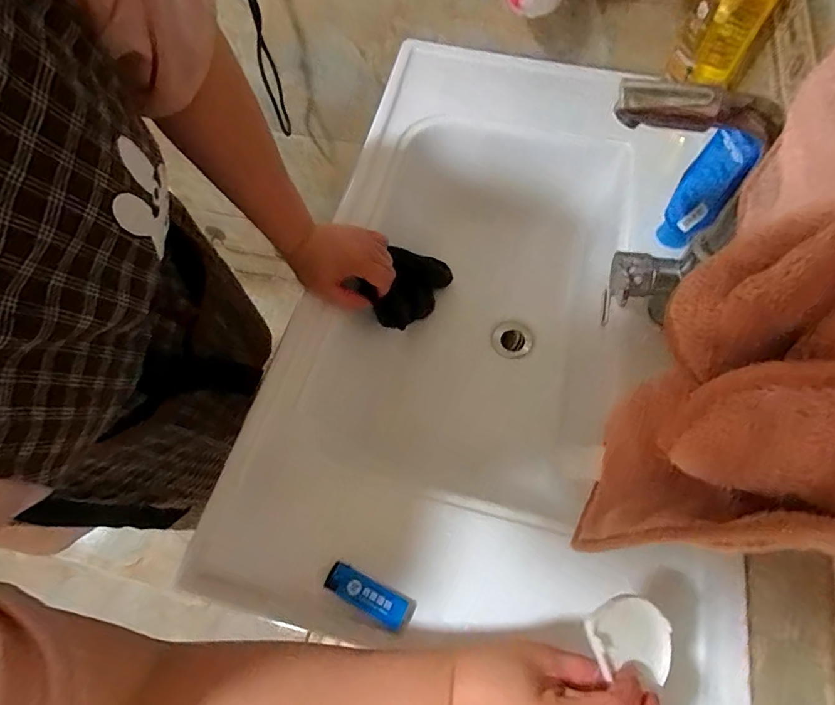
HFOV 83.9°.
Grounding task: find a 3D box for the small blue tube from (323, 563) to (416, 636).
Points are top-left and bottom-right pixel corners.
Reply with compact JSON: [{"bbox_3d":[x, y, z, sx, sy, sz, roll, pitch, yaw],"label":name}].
[{"bbox_3d":[-0.041,0.206,0.393,0.076,0.013,0.027,24,68,11],"label":"small blue tube"}]

